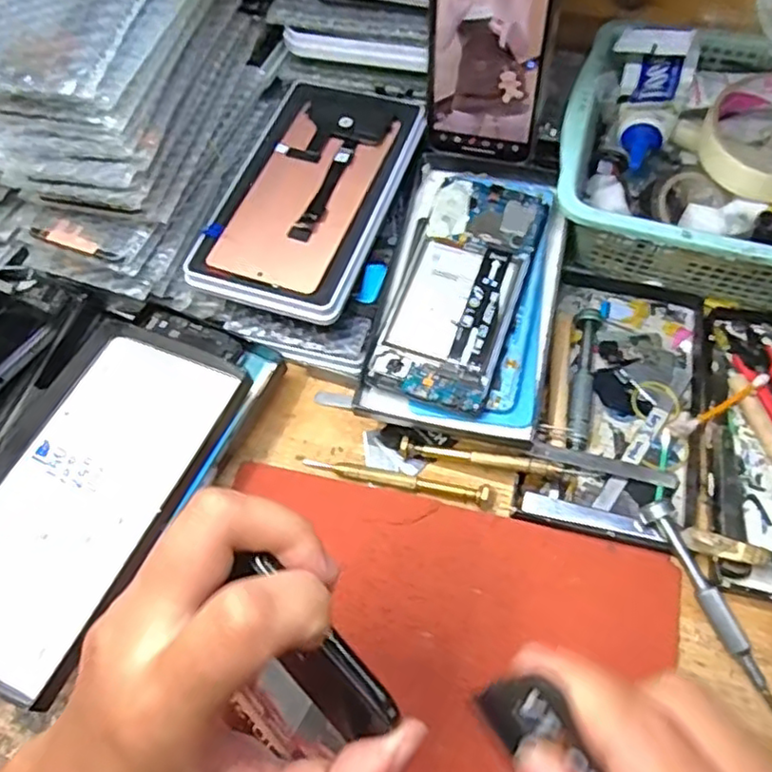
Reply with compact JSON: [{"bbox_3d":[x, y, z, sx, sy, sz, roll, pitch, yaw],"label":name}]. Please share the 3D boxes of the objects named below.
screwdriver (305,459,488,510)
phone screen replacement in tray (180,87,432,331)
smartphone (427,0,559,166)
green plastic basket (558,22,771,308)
[{"bbox_3d":[0.007,0.054,0.382,0.112,0.009,0.010,11,63,9],"label":"screwdriver"},{"bbox_3d":[-0.048,-0.127,0.426,0.102,0.012,0.180,16,64,12],"label":"phone screen replacement in tray"},{"bbox_3d":[0.063,-0.208,0.397,0.071,0.146,0.009,14,51,11],"label":"smartphone"},{"bbox_3d":[0.253,-0.135,0.424,0.270,0.069,0.187,14,64,10],"label":"green plastic basket"}]

